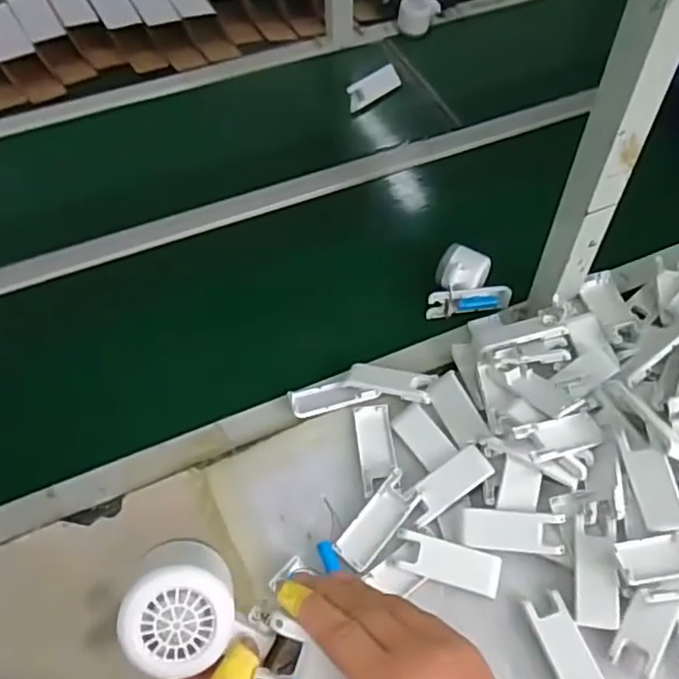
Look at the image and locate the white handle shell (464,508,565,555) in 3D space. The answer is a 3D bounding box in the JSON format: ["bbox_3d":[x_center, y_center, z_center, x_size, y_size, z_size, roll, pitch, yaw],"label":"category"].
[{"bbox_3d":[0.174,0.189,0.638,0.095,0.021,0.037,8,59,1],"label":"white handle shell"}]

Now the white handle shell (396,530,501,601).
[{"bbox_3d":[0.109,0.222,0.637,0.102,0.010,0.040,14,56,11],"label":"white handle shell"}]

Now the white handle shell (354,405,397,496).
[{"bbox_3d":[0.041,0.120,0.711,0.040,0.010,0.102,-5,54,-2],"label":"white handle shell"}]

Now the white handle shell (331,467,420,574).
[{"bbox_3d":[0.041,0.185,0.658,0.041,0.015,0.104,36,63,24],"label":"white handle shell"}]

